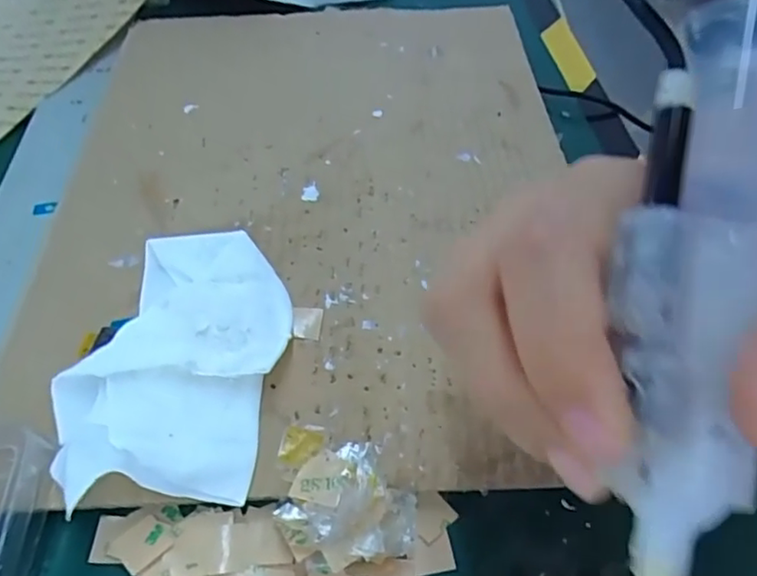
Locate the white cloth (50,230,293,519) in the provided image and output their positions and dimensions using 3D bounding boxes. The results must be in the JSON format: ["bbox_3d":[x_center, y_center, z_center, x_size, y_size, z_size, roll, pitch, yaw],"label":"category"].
[{"bbox_3d":[-0.072,0.024,0.231,0.072,0.022,0.115,7,52,10],"label":"white cloth"}]

